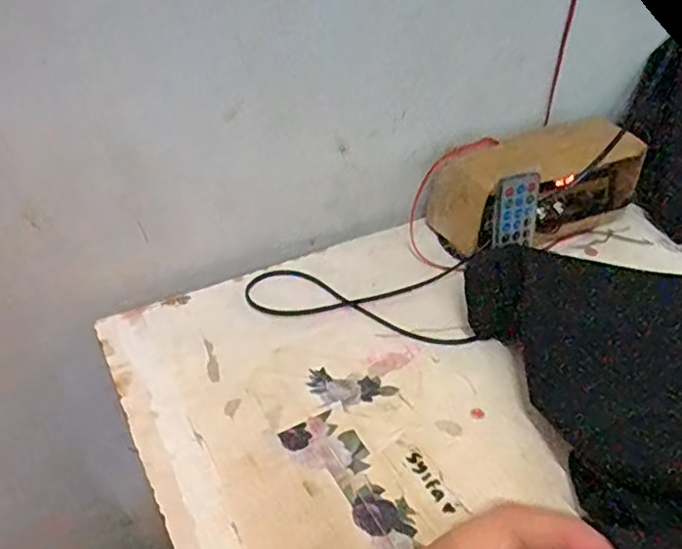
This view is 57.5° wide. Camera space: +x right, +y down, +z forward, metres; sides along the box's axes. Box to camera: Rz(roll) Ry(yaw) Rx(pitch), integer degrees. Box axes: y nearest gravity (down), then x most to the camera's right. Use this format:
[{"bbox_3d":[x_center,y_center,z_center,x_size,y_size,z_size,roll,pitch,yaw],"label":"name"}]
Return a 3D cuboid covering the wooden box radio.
[{"bbox_3d":[0.180,-0.083,0.565,0.193,0.086,0.077,-16,41,-19],"label":"wooden box radio"}]

